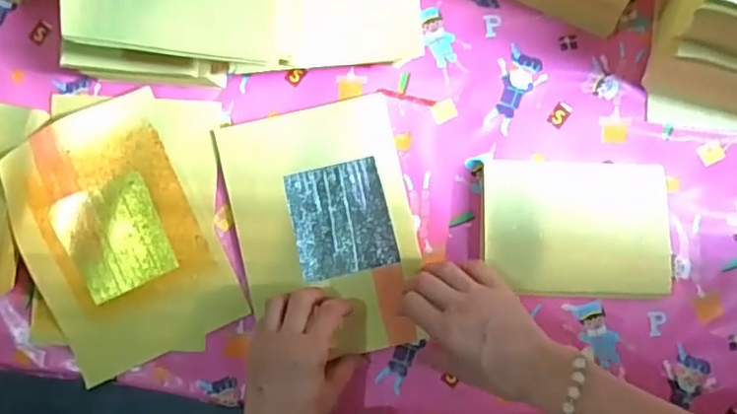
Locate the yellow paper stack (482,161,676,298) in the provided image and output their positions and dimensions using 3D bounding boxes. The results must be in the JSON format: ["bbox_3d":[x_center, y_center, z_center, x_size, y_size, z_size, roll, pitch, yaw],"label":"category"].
[{"bbox_3d":[0.183,0.017,0.539,0.160,0.030,0.120,1,87,0],"label":"yellow paper stack"}]

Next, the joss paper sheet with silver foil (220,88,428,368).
[{"bbox_3d":[-0.039,0.020,0.556,0.159,0.010,0.225,-13,83,-1],"label":"joss paper sheet with silver foil"}]

